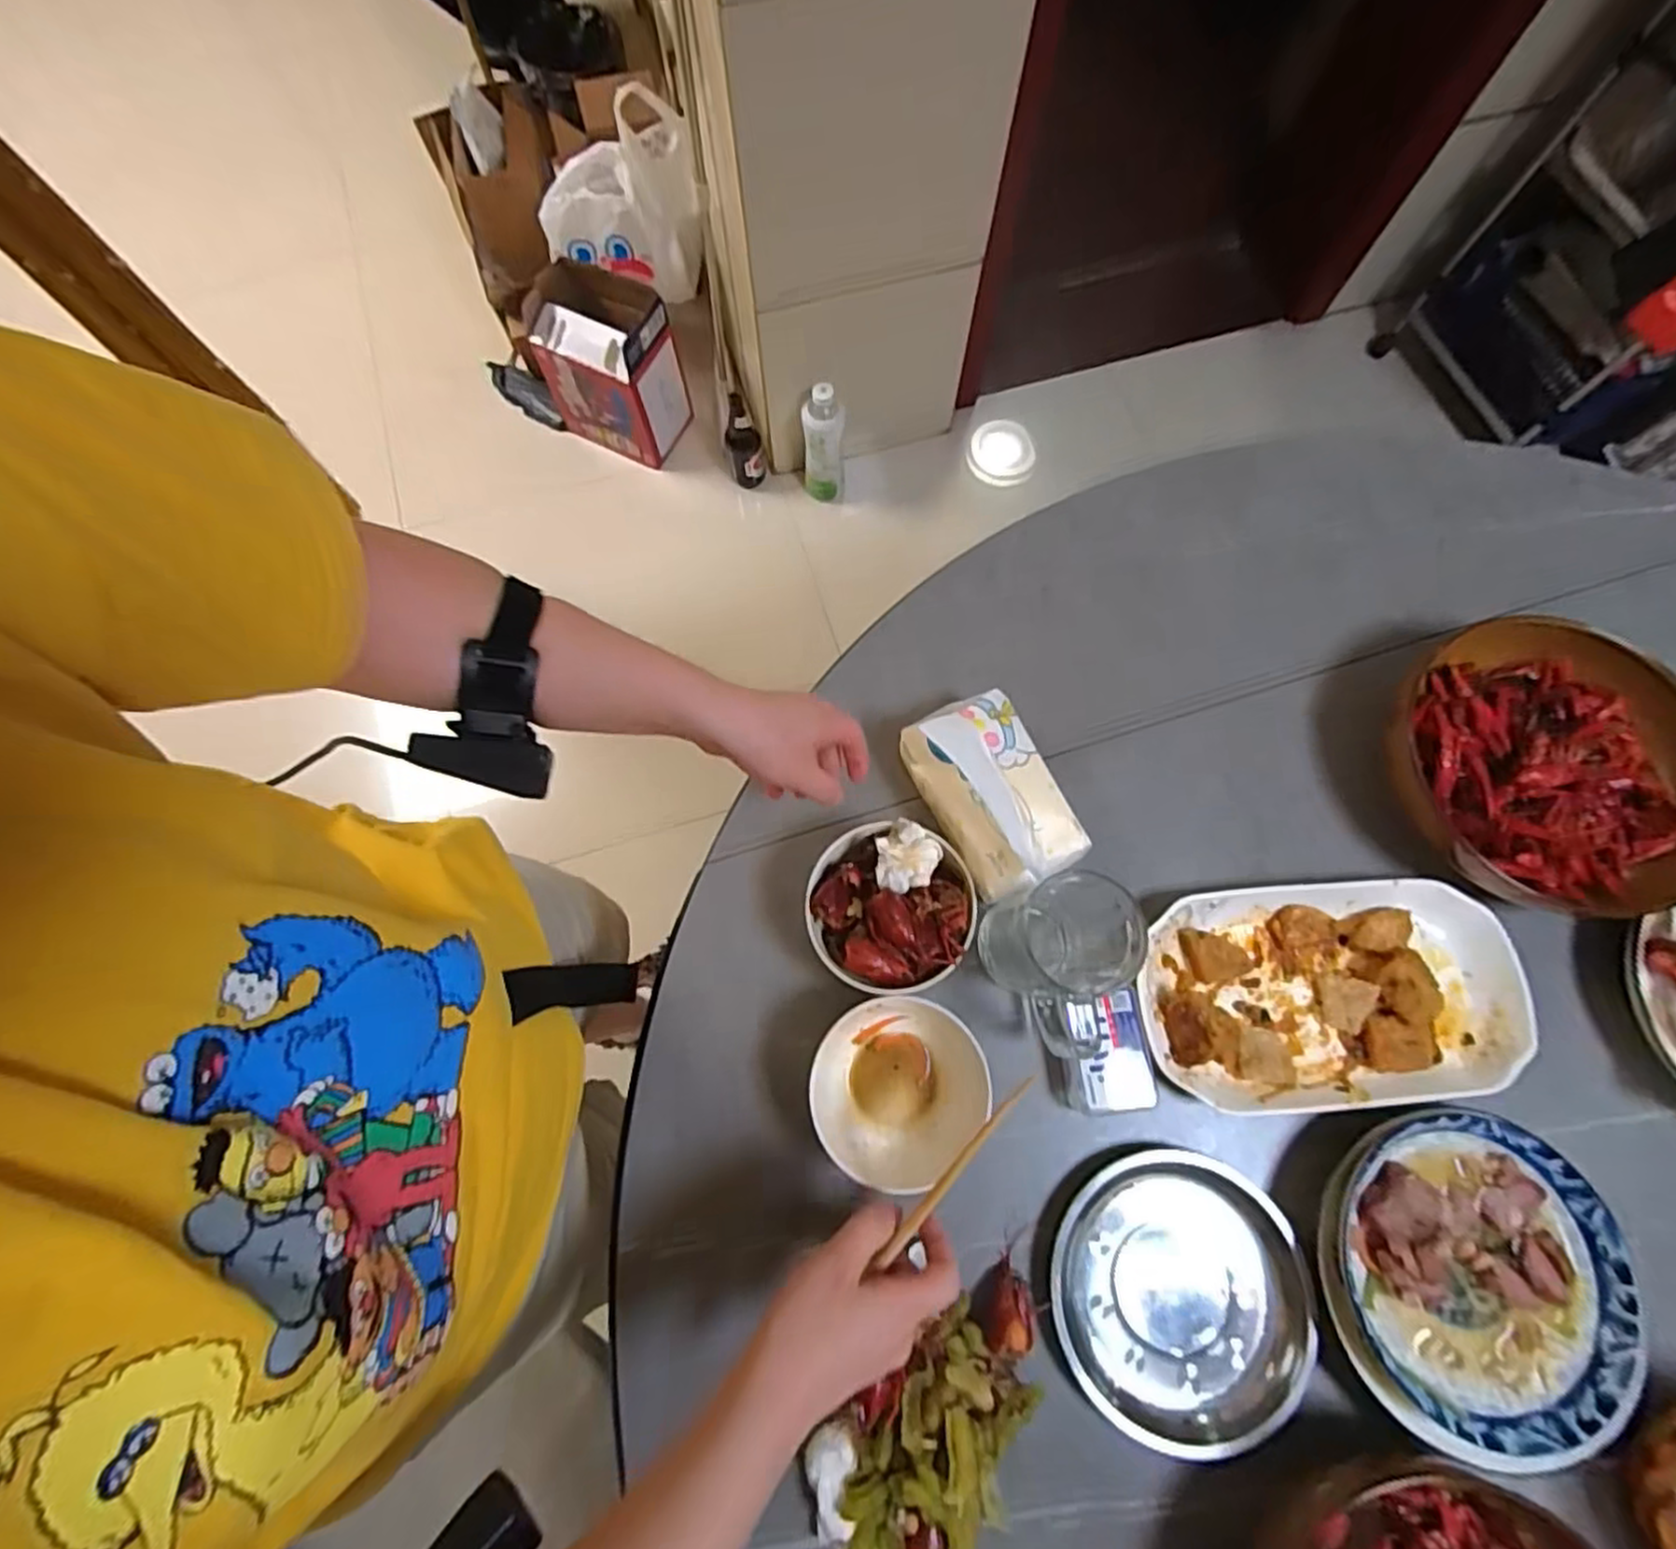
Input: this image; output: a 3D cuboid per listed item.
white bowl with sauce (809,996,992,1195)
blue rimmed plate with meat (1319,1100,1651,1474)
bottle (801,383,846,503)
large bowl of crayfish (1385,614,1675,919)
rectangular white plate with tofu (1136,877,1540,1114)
[{"bbox_3d":[0.044,0.215,0.508,0.120,0.064,0.113,0,75,-1],"label":"white bowl with sauce"},{"bbox_3d":[0.411,0.322,0.484,0.183,0.054,0.183,0,75,-1],"label":"blue rimmed plate with meat"},{"bbox_3d":[-0.029,-0.645,1.474,0.079,0.268,0.068,0,75,-1],"label":"bottle"},{"bbox_3d":[0.544,-0.002,0.571,0.204,0.070,0.219,0,75,-1],"label":"large bowl of crayfish"},{"bbox_3d":[0.354,0.157,0.534,0.269,0.039,0.149,-4,75,-2],"label":"rectangular white plate with tofu"}]

